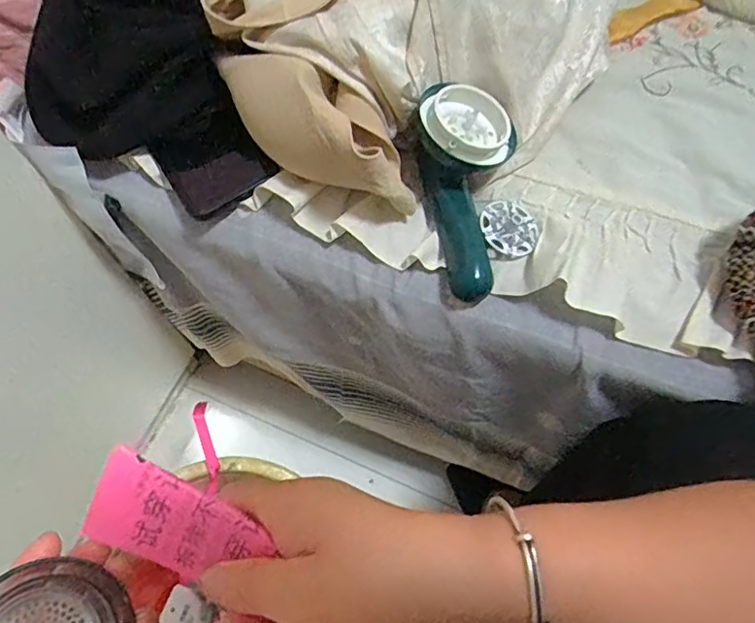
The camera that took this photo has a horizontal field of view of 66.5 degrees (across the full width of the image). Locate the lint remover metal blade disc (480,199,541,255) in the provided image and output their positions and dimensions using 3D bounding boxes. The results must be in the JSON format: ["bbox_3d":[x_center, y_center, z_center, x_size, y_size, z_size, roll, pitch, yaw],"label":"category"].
[{"bbox_3d":[0.092,-0.059,0.406,0.042,0.007,0.044,2,66,-13],"label":"lint remover metal blade disc"}]

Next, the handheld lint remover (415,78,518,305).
[{"bbox_3d":[0.064,-0.085,0.402,0.068,0.048,0.153,-2,85,2],"label":"handheld lint remover"}]

